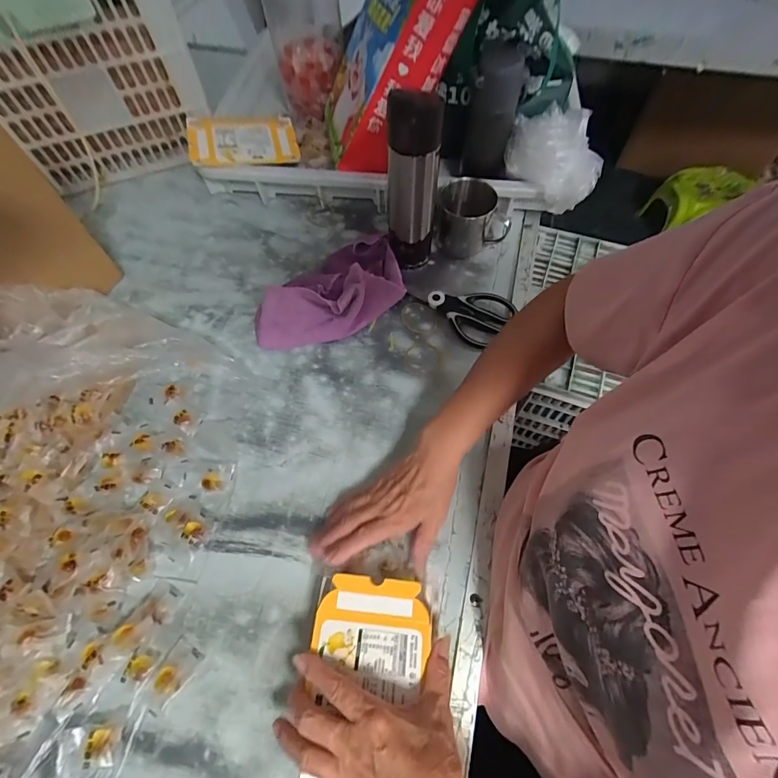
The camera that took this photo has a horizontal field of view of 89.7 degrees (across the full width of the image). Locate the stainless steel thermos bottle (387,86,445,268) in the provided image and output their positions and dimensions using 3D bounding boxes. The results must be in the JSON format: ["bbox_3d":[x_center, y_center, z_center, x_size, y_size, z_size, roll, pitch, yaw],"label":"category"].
[{"bbox_3d":[0.030,-0.261,0.507,0.062,0.213,0.056,5,62,3],"label":"stainless steel thermos bottle"}]

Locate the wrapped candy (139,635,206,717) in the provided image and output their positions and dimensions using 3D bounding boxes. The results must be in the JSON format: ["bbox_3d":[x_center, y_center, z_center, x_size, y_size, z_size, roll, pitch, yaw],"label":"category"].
[{"bbox_3d":[-0.203,0.268,0.362,0.032,0.012,0.058,25,65,13],"label":"wrapped candy"}]

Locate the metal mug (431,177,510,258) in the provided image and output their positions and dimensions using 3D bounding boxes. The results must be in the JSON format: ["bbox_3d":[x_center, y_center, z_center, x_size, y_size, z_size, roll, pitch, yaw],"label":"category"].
[{"bbox_3d":[0.123,-0.257,0.590,0.108,0.073,0.096,10,62,5],"label":"metal mug"}]

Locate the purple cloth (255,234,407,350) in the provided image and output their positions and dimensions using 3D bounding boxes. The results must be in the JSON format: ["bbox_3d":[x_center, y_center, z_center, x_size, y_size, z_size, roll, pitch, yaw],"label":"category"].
[{"bbox_3d":[-0.082,-0.136,0.560,0.240,0.039,0.139,-37,68,-18],"label":"purple cloth"}]

